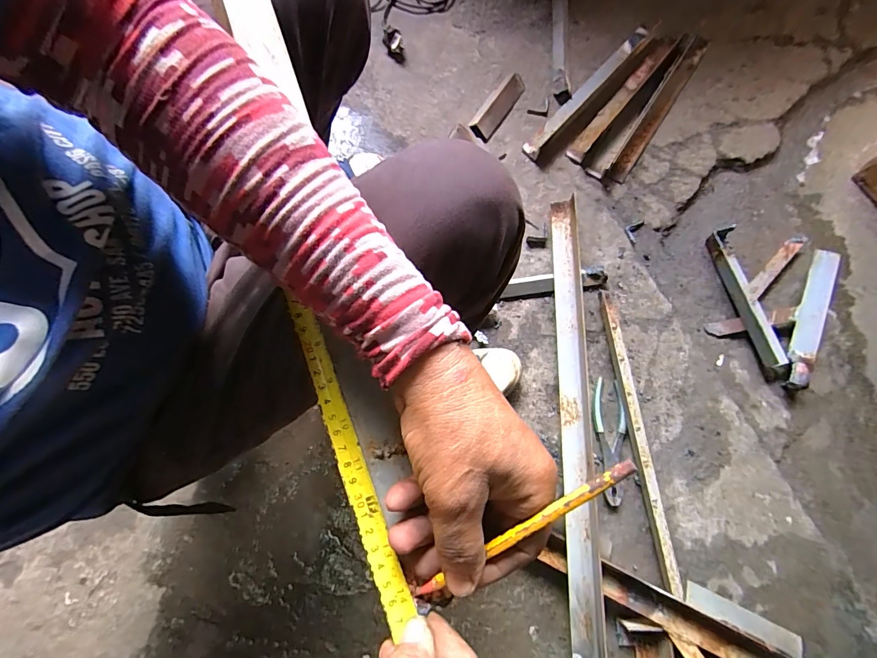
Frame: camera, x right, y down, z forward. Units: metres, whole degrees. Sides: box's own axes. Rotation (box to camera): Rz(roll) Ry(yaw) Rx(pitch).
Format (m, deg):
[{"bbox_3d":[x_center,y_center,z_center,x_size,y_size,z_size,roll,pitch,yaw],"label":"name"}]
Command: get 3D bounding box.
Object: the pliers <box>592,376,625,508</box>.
[{"bbox_3d":[0.285,0.184,0.665,0.052,0.016,0.198,4,79,2],"label":"pliers"}]

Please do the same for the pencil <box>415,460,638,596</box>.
[{"bbox_3d":[0.041,0.109,0.212,0.141,0.004,0.008,-40,79,15],"label":"pencil"}]

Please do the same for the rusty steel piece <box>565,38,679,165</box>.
[{"bbox_3d":[0.362,-0.454,0.790,0.034,0.029,0.314,39,82,8],"label":"rusty steel piece"}]

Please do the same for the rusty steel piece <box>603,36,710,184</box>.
[{"bbox_3d":[0.437,-0.438,0.788,0.040,0.023,0.357,33,81,8],"label":"rusty steel piece"}]

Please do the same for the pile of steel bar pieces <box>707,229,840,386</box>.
[{"bbox_3d":[0.569,-0.057,0.709,0.211,0.042,0.267,22,80,6],"label":"pile of steel bar pieces"}]

